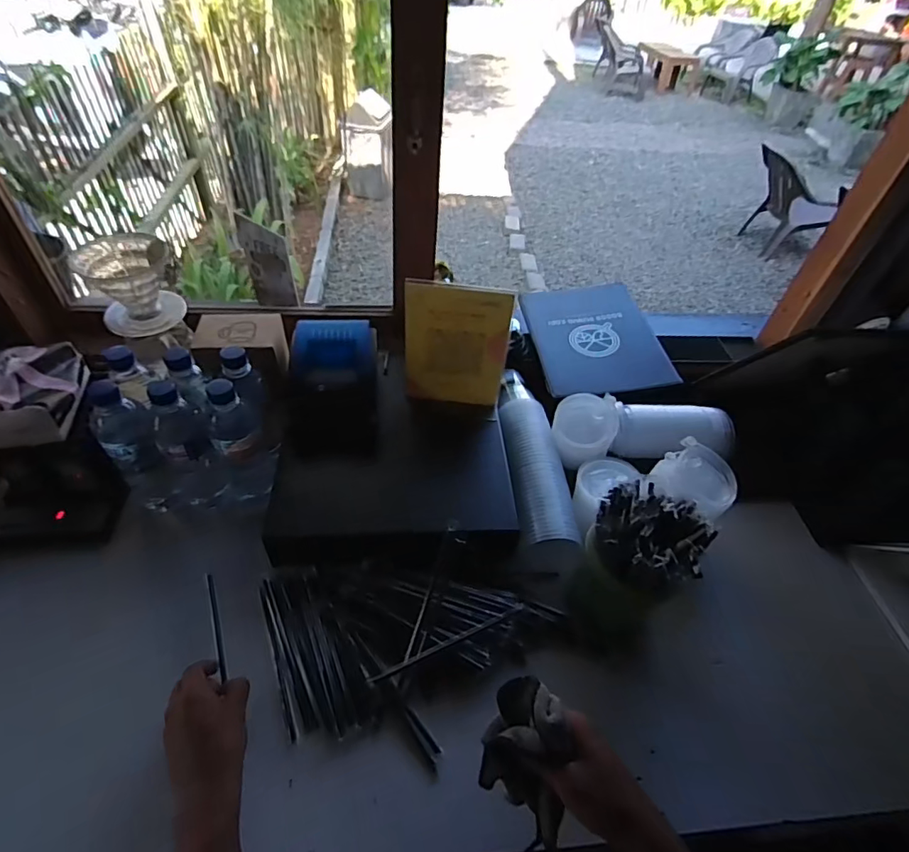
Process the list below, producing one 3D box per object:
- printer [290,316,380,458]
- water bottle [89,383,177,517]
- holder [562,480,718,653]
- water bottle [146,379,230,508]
[{"bbox_3d":[-0.178,-0.056,0.755,0.122,0.133,0.154,-1,48,-8],"label":"printer"},{"bbox_3d":[-0.421,0.041,0.675,0.074,0.206,0.058,38,54,25],"label":"water bottle"},{"bbox_3d":[0.211,0.172,0.617,0.116,0.185,0.137,33,52,22],"label":"holder"},{"bbox_3d":[-0.354,0.040,0.679,0.064,0.227,0.060,-25,55,-26],"label":"water bottle"}]

